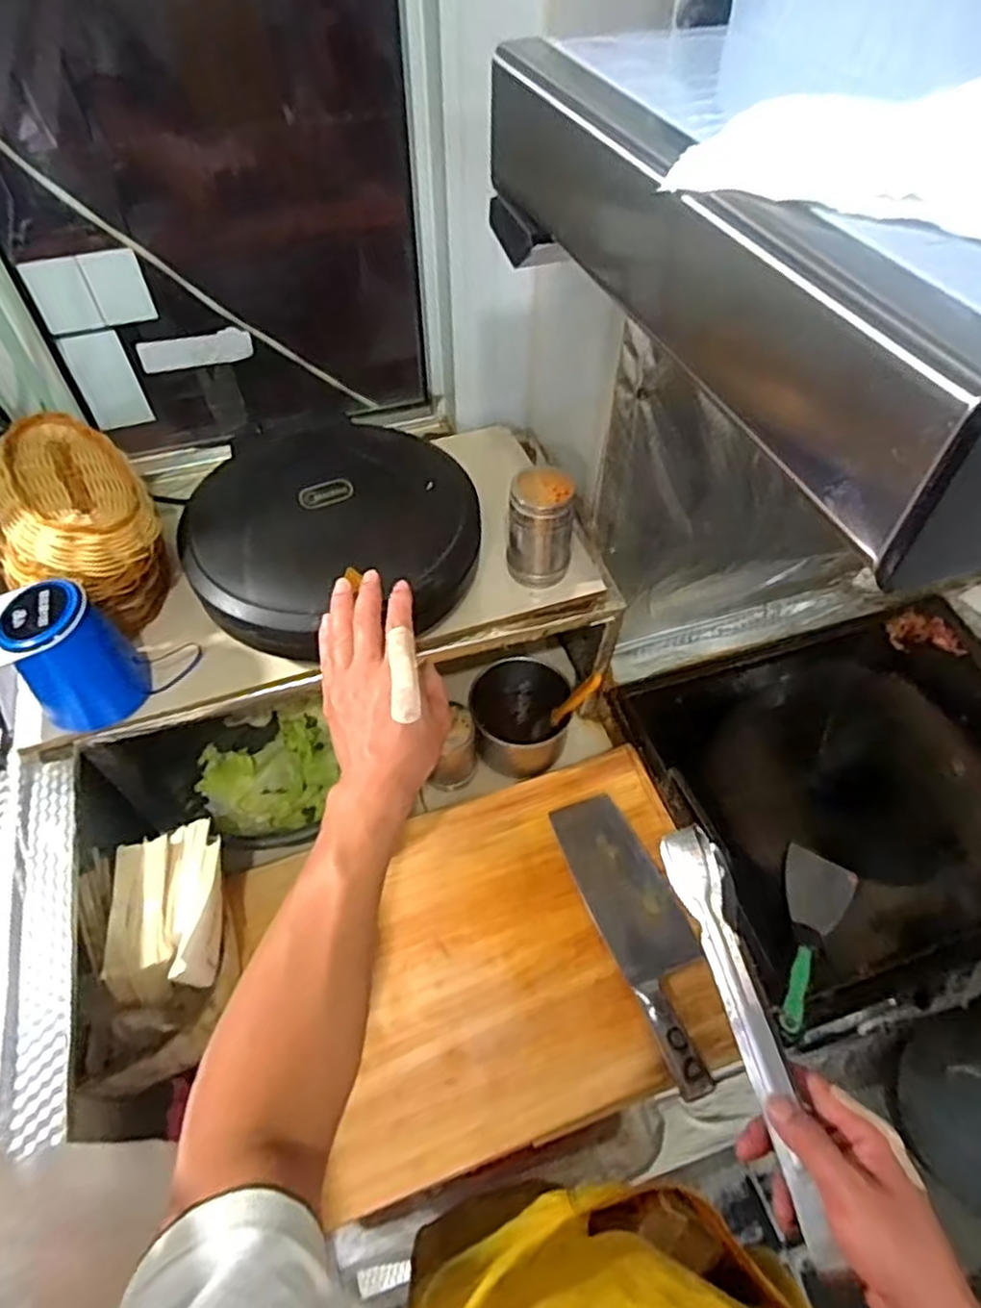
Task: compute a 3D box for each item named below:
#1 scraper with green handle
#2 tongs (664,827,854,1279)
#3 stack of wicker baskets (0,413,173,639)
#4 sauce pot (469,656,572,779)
[{"bbox_3d":[0.333,0.298,0.761,0.078,0.030,0.217,27,39,17],"label":"scraper with green handle"},{"bbox_3d":[0.185,0.258,0.520,0.041,0.019,0.278,-7,53,-6],"label":"tongs"},{"bbox_3d":[-0.392,-0.113,0.694,0.138,0.147,0.184,-32,61,-21],"label":"stack of wicker baskets"},{"bbox_3d":[0.041,0.065,0.901,0.129,0.084,0.143,23,58,15],"label":"sauce pot"}]

